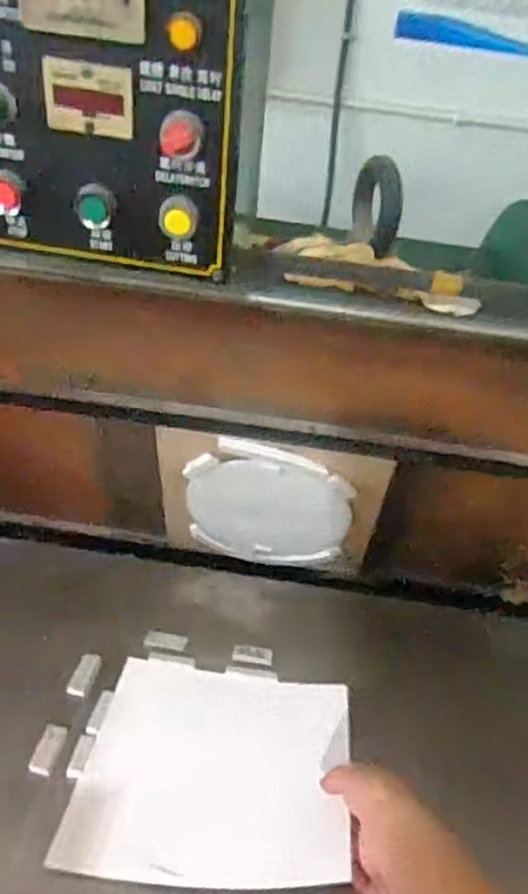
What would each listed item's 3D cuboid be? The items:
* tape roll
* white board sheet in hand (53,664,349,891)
[{"bbox_3d":[0.135,-0.300,0.841,0.034,0.094,0.099,-11,41,-23],"label":"tape roll"},{"bbox_3d":[-0.045,0.308,0.675,0.253,0.019,0.248,5,25,5],"label":"white board sheet in hand"}]

